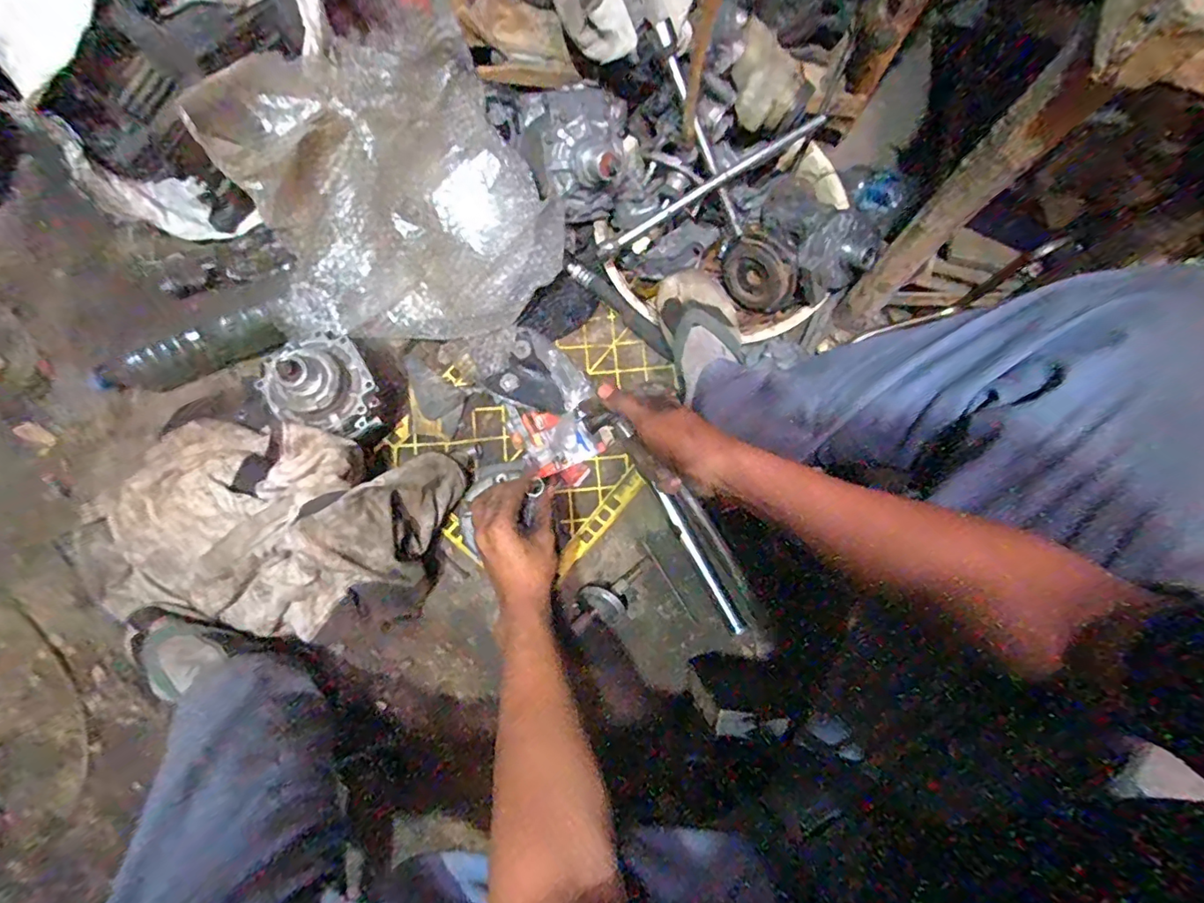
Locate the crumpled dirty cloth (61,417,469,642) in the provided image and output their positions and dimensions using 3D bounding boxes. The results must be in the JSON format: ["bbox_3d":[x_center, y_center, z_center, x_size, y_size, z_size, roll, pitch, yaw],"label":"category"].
[{"bbox_3d":[-0.429,0.089,0.634,0.471,0.171,0.243,4,79,-1],"label":"crumpled dirty cloth"}]

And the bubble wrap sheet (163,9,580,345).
[{"bbox_3d":[-0.286,-0.342,0.692,0.373,0.174,0.398,-27,81,-6],"label":"bubble wrap sheet"}]

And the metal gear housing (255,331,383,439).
[{"bbox_3d":[-0.337,-0.077,0.613,0.117,0.096,0.123,0,79,-1],"label":"metal gear housing"}]

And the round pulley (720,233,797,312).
[{"bbox_3d":[0.218,-0.252,0.737,0.113,0.099,0.027,34,54,15],"label":"round pulley"}]

